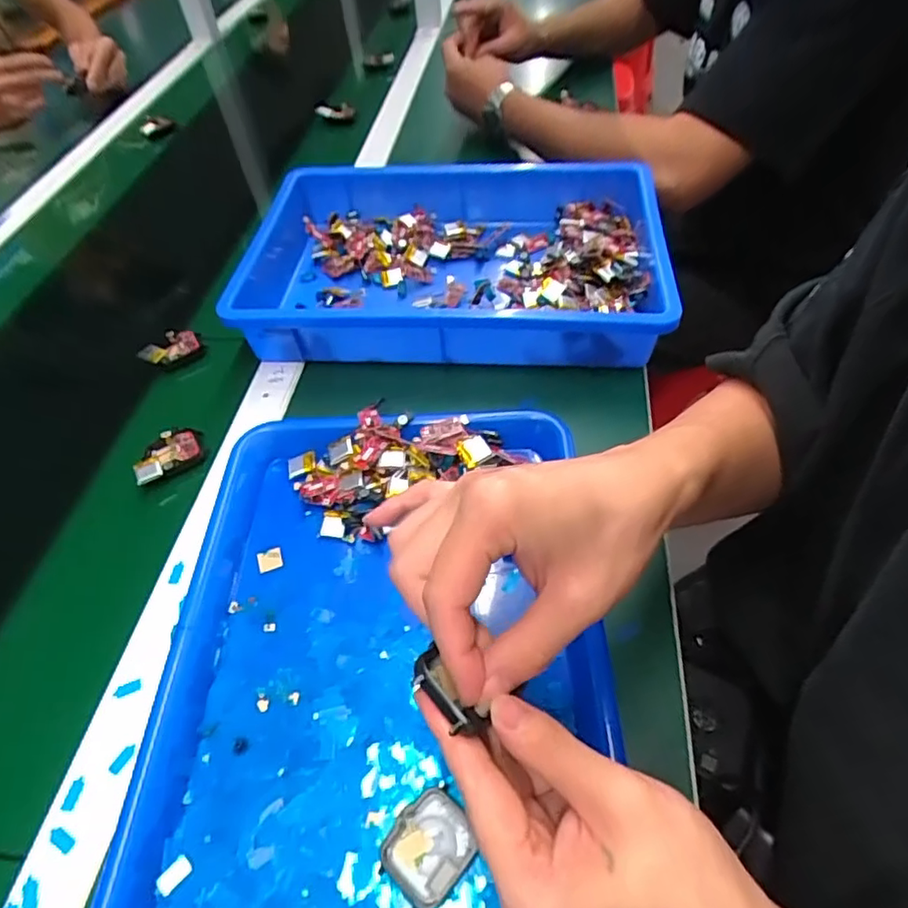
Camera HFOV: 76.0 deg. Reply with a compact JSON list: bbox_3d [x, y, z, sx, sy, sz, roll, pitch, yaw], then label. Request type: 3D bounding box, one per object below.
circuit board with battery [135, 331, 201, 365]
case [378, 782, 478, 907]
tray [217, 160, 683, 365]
[{"bbox_3d":[-0.268,-0.101,0.548,0.052,0.018,0.027,-27,55,-16],"label":"circuit board with battery"},{"bbox_3d":[-0.012,0.191,0.284,0.038,0.005,0.046,33,61,26],"label":"case"},{"bbox_3d":[-0.011,-0.191,0.562,0.393,0.065,0.259,2,52,6],"label":"tray"}]

